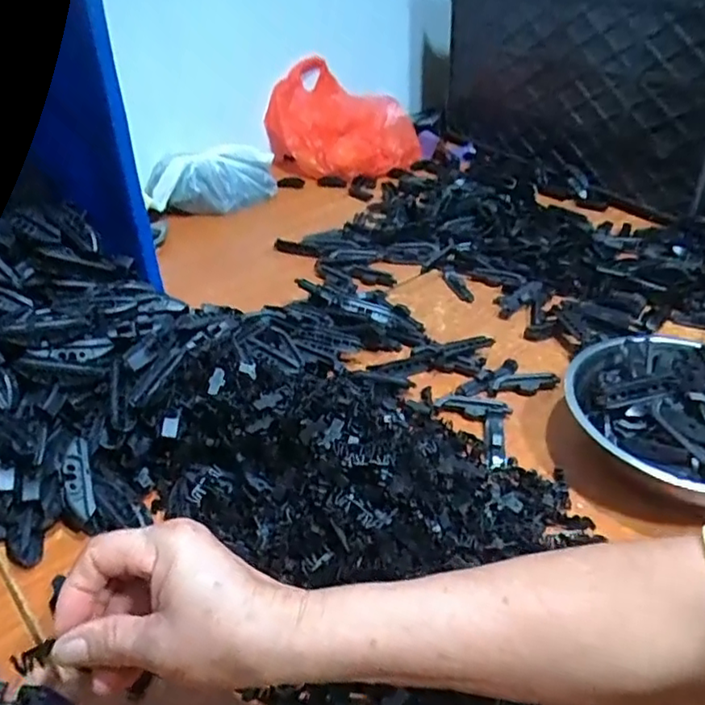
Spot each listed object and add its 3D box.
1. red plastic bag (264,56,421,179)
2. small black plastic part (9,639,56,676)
[{"bbox_3d":[-0.016,-0.449,1.174,0.280,0.159,0.236,-6,36,-7],"label":"red plastic bag"},{"bbox_3d":[-0.158,0.152,0.312,0.023,0.011,0.008,-31,40,0],"label":"small black plastic part"}]

